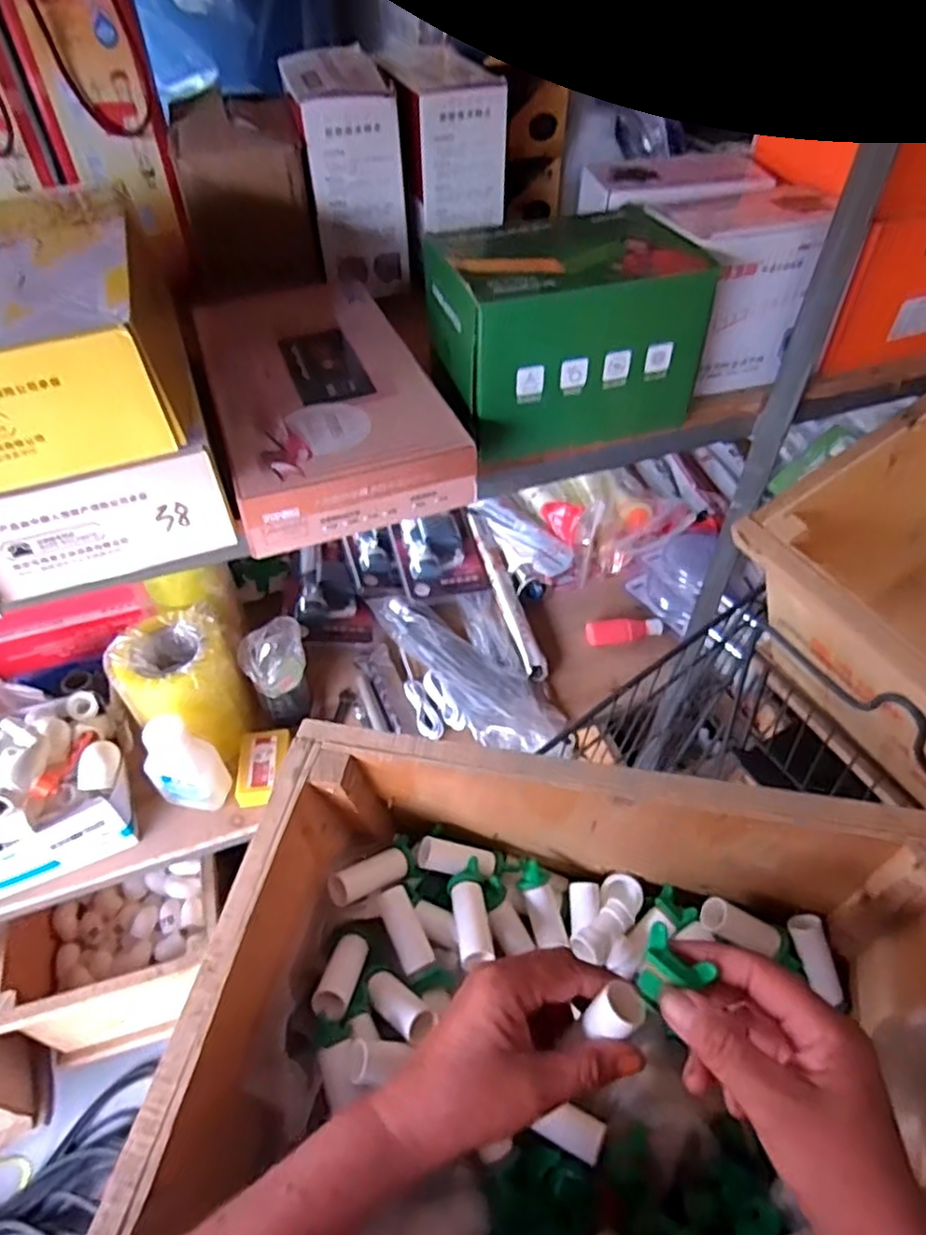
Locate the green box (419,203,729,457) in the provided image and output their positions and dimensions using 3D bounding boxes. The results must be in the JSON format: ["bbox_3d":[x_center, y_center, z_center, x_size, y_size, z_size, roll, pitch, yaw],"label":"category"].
[{"bbox_3d":[0.085,-0.257,0.619,0.206,0.138,0.157,-14,50,-10],"label":"green box"}]

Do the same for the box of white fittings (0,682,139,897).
[{"bbox_3d":[-0.526,0.184,0.853,0.205,0.127,0.229,-21,51,-16],"label":"box of white fittings"}]

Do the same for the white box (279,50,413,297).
[{"bbox_3d":[-0.135,-0.514,0.812,0.102,0.197,0.156,-14,50,-10],"label":"white box"}]

